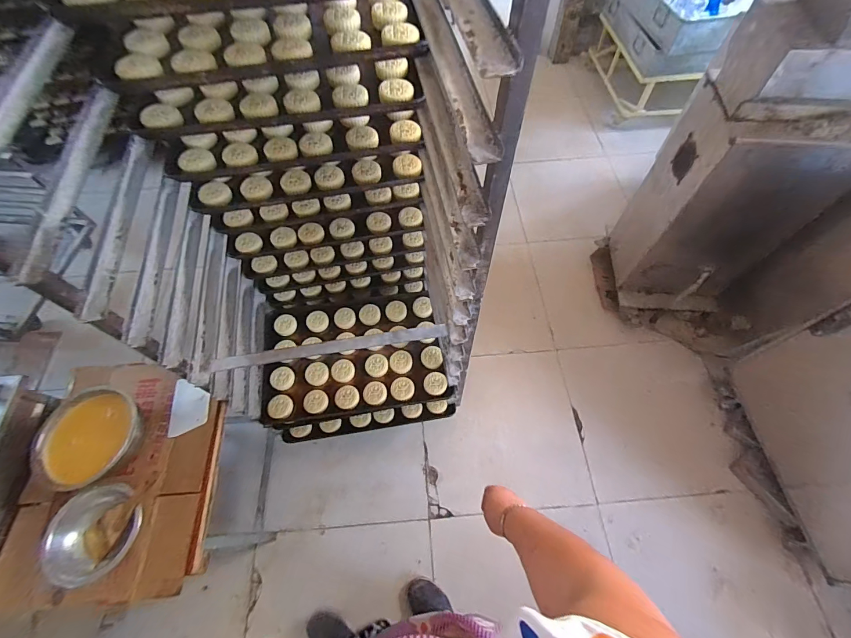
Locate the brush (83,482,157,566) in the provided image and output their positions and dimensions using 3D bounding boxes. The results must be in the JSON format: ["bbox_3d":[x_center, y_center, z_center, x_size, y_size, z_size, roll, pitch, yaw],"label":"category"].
[{"bbox_3d":[-0.660,0.422,0.796,0.069,0.026,0.194,40,87,22],"label":"brush"}]

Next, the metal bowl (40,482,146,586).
[{"bbox_3d":[-0.690,0.455,0.793,0.187,0.086,0.186,-1,61,2],"label":"metal bowl"}]

